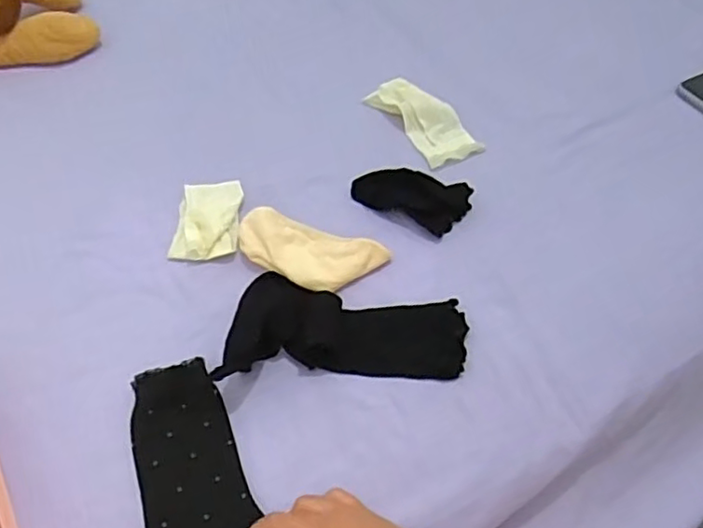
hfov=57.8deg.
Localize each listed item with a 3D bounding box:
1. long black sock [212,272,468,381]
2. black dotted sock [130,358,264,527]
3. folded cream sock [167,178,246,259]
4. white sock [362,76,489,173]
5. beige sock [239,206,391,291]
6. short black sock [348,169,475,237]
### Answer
[{"bbox_3d":[-0.006,0.052,0.564,0.208,0.043,0.107,-5,50,-1],"label":"long black sock"},{"bbox_3d":[-0.117,0.170,0.478,0.087,0.018,0.207,-24,58,-17],"label":"black dotted sock"},{"bbox_3d":[-0.149,-0.047,0.662,0.064,0.015,0.095,1,50,4],"label":"folded cream sock"},{"bbox_3d":[0.083,-0.172,0.741,0.067,0.031,0.149,-26,53,-17],"label":"white sock"},{"bbox_3d":[-0.045,-0.015,0.618,0.144,0.025,0.062,19,54,18],"label":"beige sock"},{"bbox_3d":[0.062,-0.073,0.665,0.118,0.023,0.059,22,55,20],"label":"short black sock"}]

